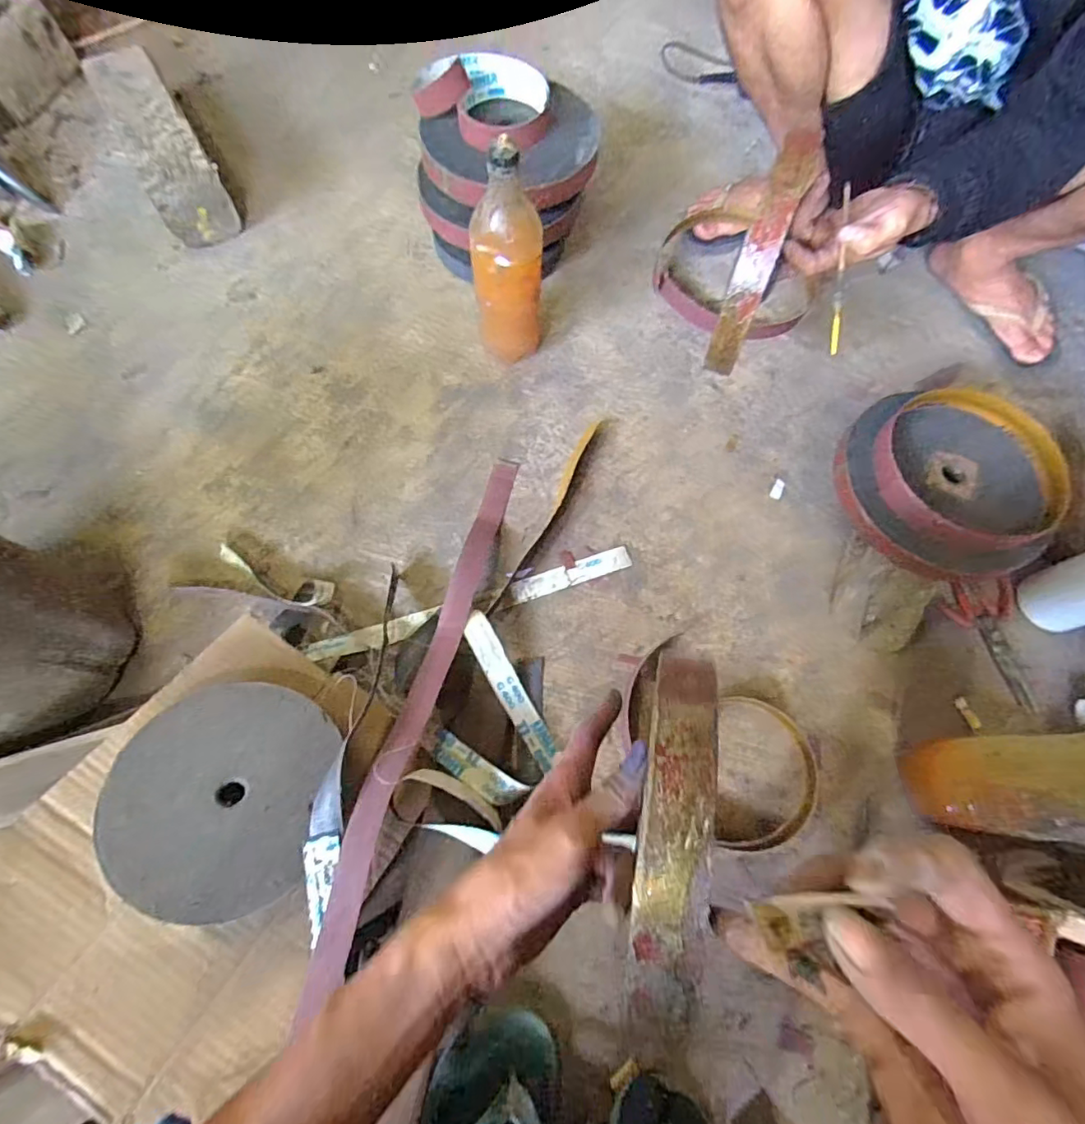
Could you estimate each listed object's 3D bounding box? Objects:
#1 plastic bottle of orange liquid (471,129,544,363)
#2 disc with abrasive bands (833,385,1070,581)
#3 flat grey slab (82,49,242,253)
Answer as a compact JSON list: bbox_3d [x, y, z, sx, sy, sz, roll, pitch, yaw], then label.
[{"bbox_3d":[-0.039,-0.327,0.632,0.080,0.264,0.066,1,69,-3],"label":"plastic bottle of orange liquid"},{"bbox_3d":[0.439,-0.088,0.598,0.212,0.070,0.207,1,69,-3],"label":"disc with abrasive bands"},{"bbox_3d":[-0.565,-0.619,0.814,0.096,0.102,0.318,-29,72,-13],"label":"flat grey slab"}]

